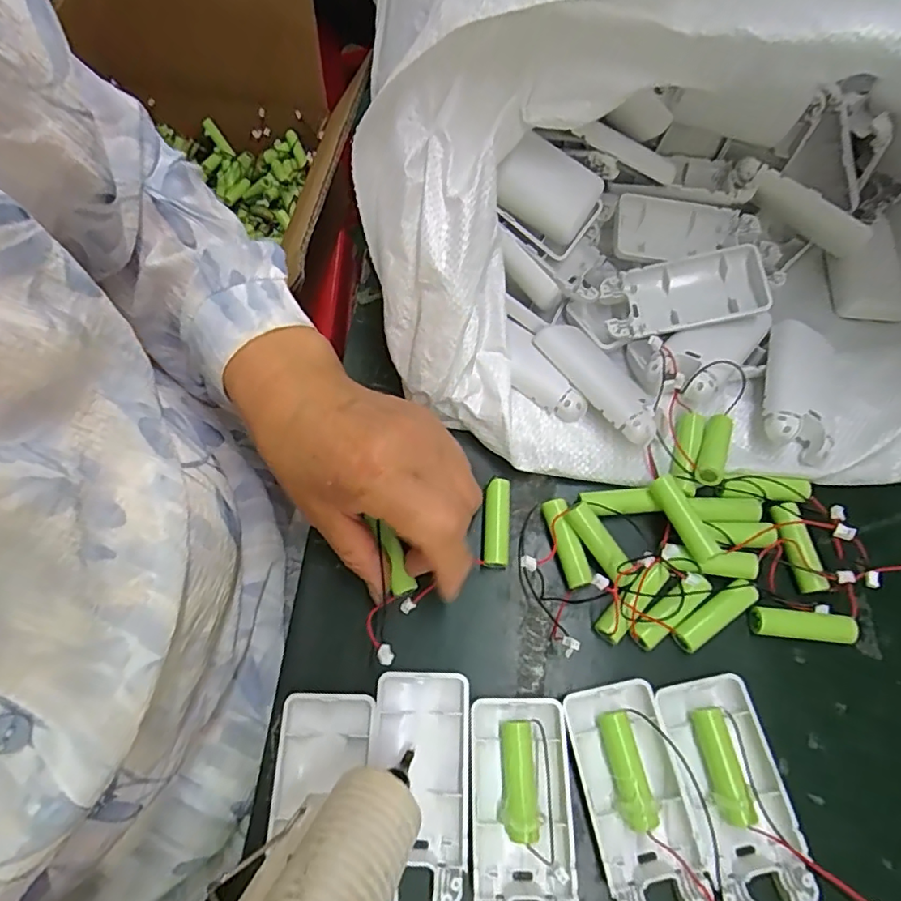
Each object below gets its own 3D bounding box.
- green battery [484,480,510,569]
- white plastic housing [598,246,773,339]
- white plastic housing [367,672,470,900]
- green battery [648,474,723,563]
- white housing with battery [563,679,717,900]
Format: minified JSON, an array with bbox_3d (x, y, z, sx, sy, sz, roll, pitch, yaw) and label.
[{"bbox_3d":[0.027,0.041,0.309,0.015,0.015,0.050,2,71,3],"label":"green battery"},{"bbox_3d":[0.147,-0.099,0.345,0.095,0.019,0.044,-9,87,12],"label":"white plastic housing"},{"bbox_3d":[-0.015,0.157,0.261,0.047,0.013,0.092,1,67,1],"label":"white plastic housing"},{"bbox_3d":[0.128,0.038,0.301,0.014,0.016,0.049,-26,69,-10],"label":"green battery"},{"bbox_3d":[0.086,0.164,0.257,0.044,0.016,0.098,-10,67,-4],"label":"white housing with battery"}]

